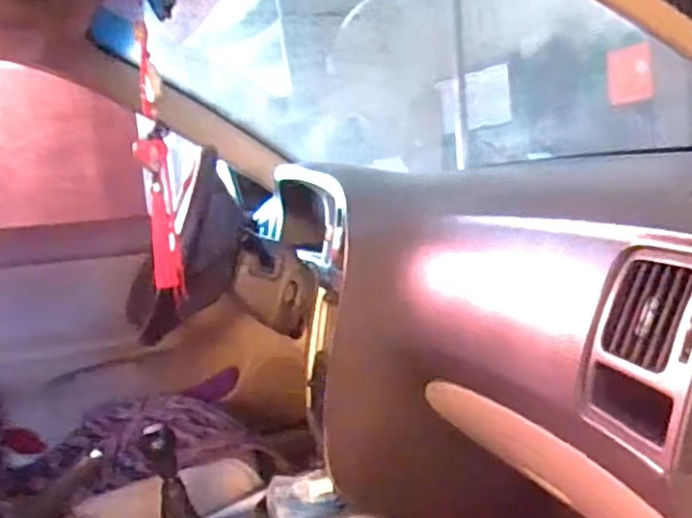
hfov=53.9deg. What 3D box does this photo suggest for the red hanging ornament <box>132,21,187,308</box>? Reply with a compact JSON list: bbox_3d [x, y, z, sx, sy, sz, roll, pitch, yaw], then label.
[{"bbox_3d":[-0.257,-0.123,0.927,0.040,0.359,0.038,-6,6,-4],"label":"red hanging ornament"}]

